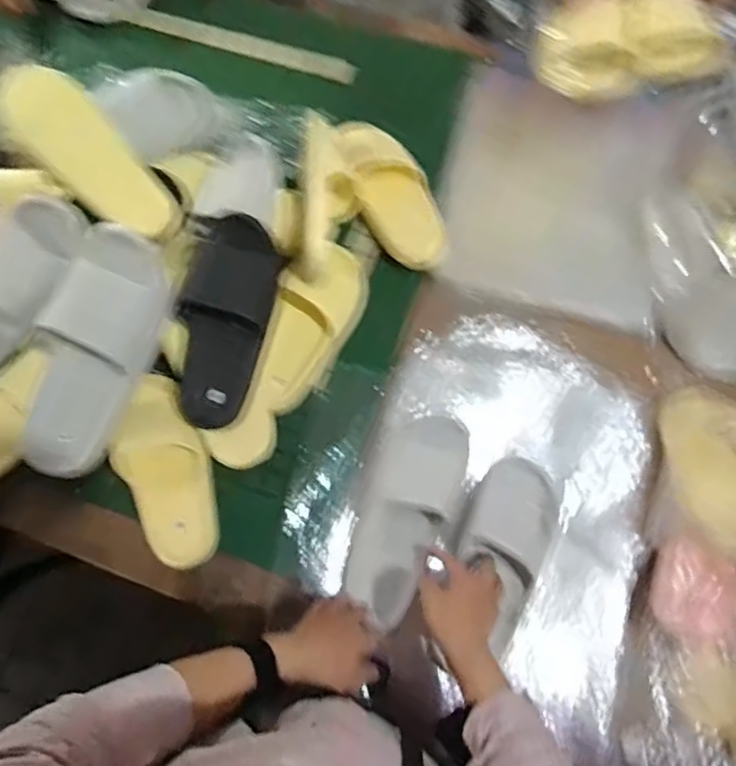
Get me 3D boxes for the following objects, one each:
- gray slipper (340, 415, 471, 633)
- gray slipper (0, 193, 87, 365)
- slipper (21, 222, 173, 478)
[{"bbox_3d":[0.045,0.153,0.701,0.095,0.045,0.242,22,76,5],"label":"gray slipper"},{"bbox_3d":[-0.452,-0.103,0.725,0.097,0.066,0.281,46,105,12],"label":"gray slipper"},{"bbox_3d":[-0.327,-0.036,0.707,0.124,0.055,0.303,17,84,-26],"label":"slipper"}]

